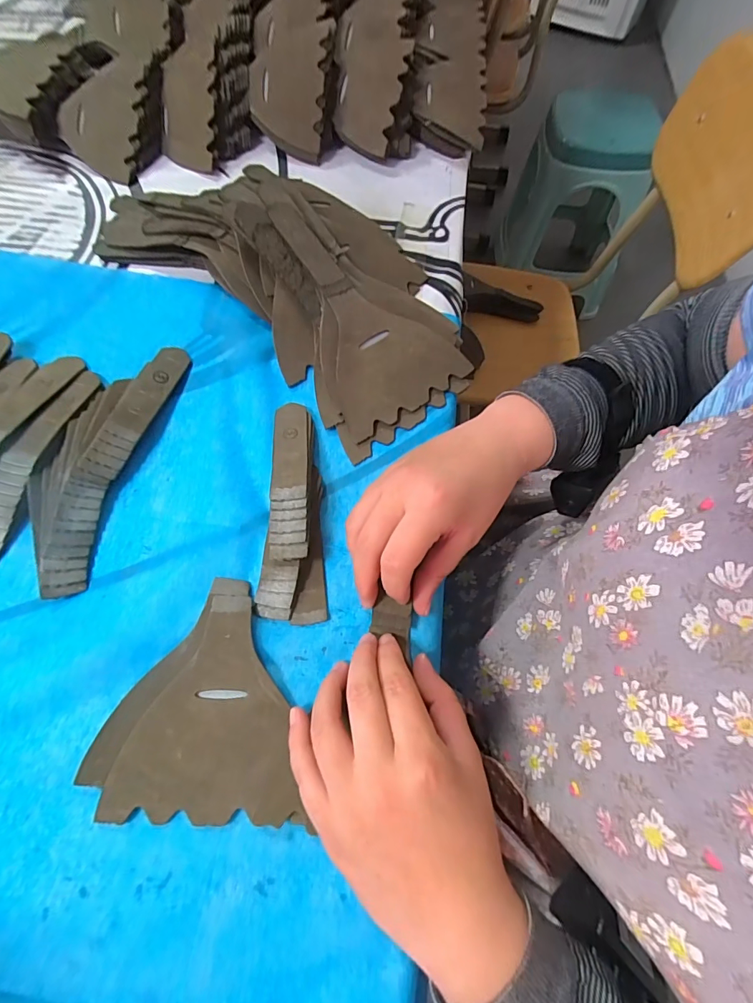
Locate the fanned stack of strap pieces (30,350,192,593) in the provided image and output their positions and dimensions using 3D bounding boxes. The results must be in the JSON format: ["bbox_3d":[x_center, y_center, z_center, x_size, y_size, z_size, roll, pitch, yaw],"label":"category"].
[{"bbox_3d":[-0.214,-0.039,0.325,0.065,0.018,0.208,10,67,4],"label":"fanned stack of strap pieces"}]

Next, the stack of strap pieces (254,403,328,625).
[{"bbox_3d":[-0.063,-0.003,0.309,0.043,0.021,0.170,-4,67,-2],"label":"stack of strap pieces"}]

